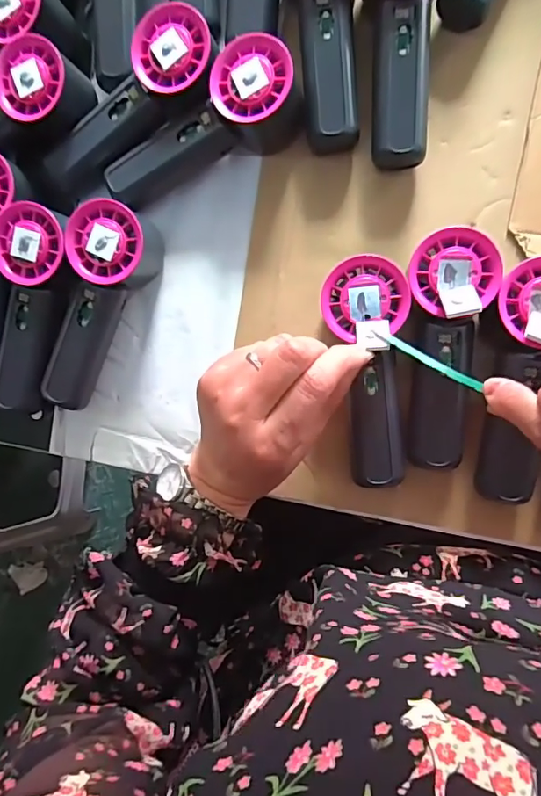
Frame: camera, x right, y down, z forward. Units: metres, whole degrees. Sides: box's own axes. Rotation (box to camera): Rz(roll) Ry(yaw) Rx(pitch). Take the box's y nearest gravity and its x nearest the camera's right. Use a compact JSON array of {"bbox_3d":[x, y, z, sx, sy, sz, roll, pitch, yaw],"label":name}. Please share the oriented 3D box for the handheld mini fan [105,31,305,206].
[{"bbox_3d":[-0.049,-0.187,0.365,0.149,0.051,0.055,-35,87,8],"label":"handheld mini fan"}]

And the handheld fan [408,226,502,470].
[{"bbox_3d":[0.122,-0.030,0.341,0.052,0.065,0.154,-2,92,9],"label":"handheld fan"}]

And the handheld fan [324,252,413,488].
[{"bbox_3d":[0.067,-0.016,0.351,0.058,0.057,0.155,0,92,8],"label":"handheld fan"}]

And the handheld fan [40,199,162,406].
[{"bbox_3d":[-0.137,-0.069,0.381,0.050,0.053,0.152,29,96,6],"label":"handheld fan"}]

